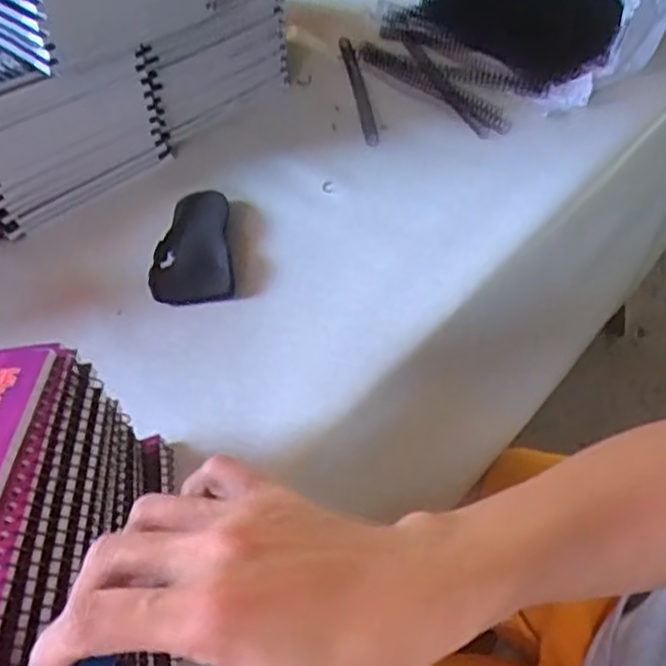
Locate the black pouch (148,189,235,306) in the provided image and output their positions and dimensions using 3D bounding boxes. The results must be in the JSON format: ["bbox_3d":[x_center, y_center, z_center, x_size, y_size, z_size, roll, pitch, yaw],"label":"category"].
[{"bbox_3d":[-0.109,-0.070,0.536,0.060,0.019,0.114,-8,48,-3],"label":"black pouch"}]

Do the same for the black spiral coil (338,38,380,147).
[{"bbox_3d":[0.025,-0.250,0.704,0.014,0.011,0.198,-8,48,-3],"label":"black spiral coil"}]

